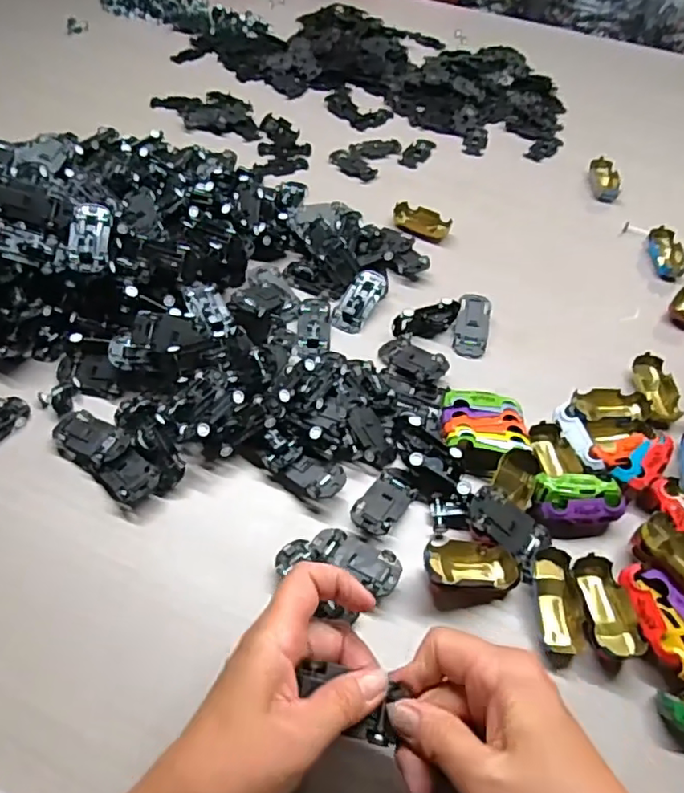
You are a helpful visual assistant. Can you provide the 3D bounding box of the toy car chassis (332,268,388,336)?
[{"bbox_3d":[0.016,-0.090,0.551,0.030,0.012,0.070,27,71,17],"label":"toy car chassis"}]

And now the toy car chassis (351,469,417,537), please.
[{"bbox_3d":[0.031,0.077,0.423,0.030,0.014,0.056,30,57,19],"label":"toy car chassis"}]

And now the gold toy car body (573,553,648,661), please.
[{"bbox_3d":[0.170,0.140,0.383,0.031,0.023,0.062,-1,53,-4],"label":"gold toy car body"}]

